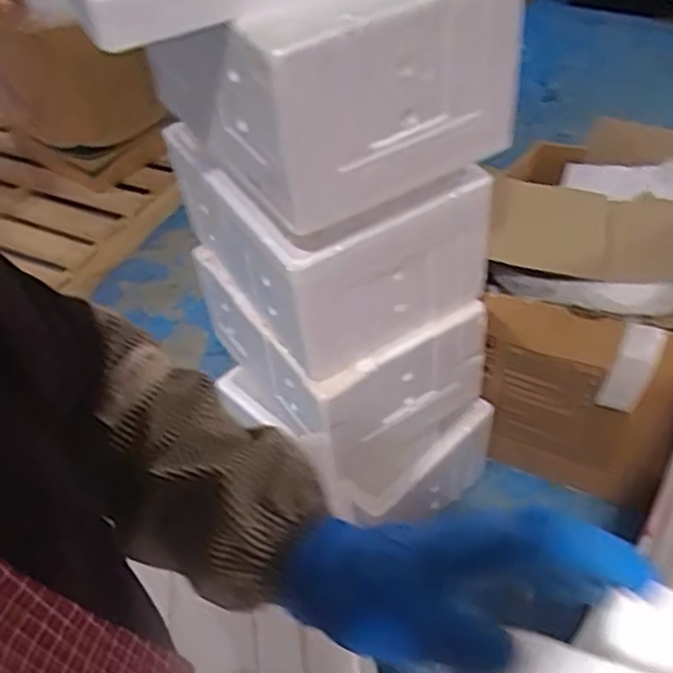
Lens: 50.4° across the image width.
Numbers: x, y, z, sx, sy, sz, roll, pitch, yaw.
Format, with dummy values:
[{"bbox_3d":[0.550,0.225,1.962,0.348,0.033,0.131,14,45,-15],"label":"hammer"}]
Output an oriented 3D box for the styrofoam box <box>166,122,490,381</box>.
[{"bbox_3d":[-0.023,-0.210,1.245,0.346,0.256,0.433,-28,50,-22],"label":"styrofoam box"}]

